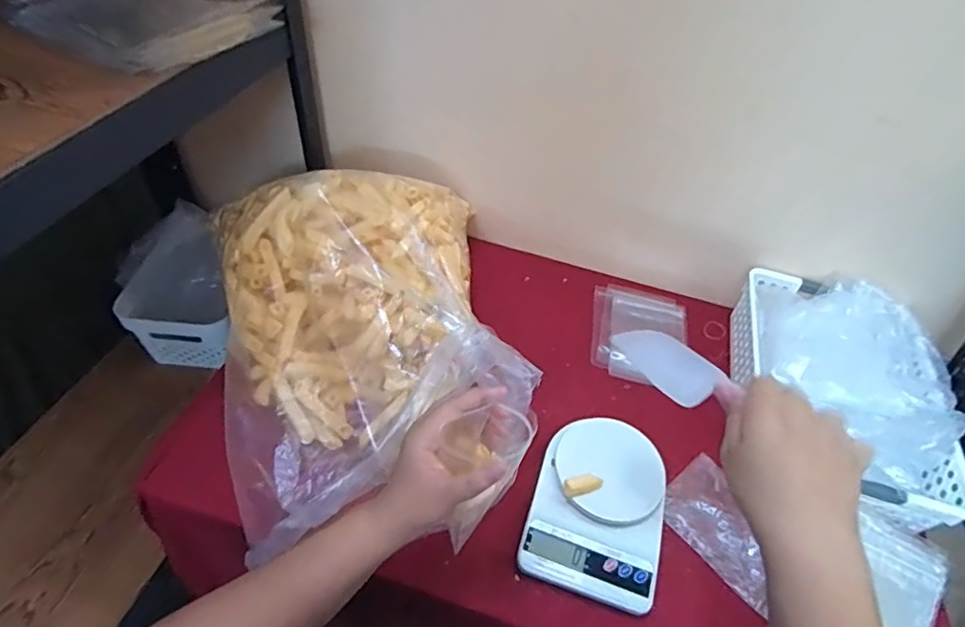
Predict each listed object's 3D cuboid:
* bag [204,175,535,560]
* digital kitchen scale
[{"bbox_3d":[-0.117,0.020,0.576,0.284,0.148,0.403,-10,50,-15],"label":"bag"},{"bbox_3d":[0.120,0.190,0.548,0.132,0.030,0.175,18,49,9],"label":"digital kitchen scale"}]

